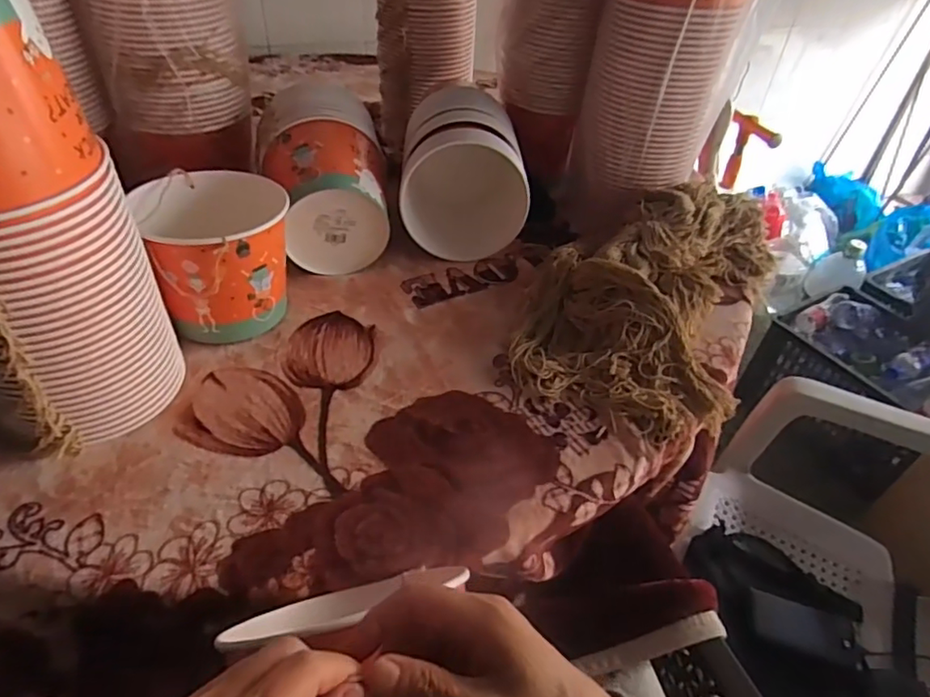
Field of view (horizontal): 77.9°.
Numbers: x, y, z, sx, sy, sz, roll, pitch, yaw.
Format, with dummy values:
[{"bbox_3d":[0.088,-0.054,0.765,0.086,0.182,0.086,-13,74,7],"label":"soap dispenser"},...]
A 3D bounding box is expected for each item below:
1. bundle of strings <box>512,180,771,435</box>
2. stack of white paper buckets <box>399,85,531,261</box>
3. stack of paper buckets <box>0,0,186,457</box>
[{"bbox_3d":[0.224,-0.078,0.697,0.250,0.089,0.409,22,45,18],"label":"bundle of strings"},{"bbox_3d":[-0.006,-0.237,0.790,0.160,0.166,0.165,-2,43,-7],"label":"stack of white paper buckets"},{"bbox_3d":[-0.347,-0.093,0.459,0.147,0.366,0.134,-26,50,-29],"label":"stack of paper buckets"}]

